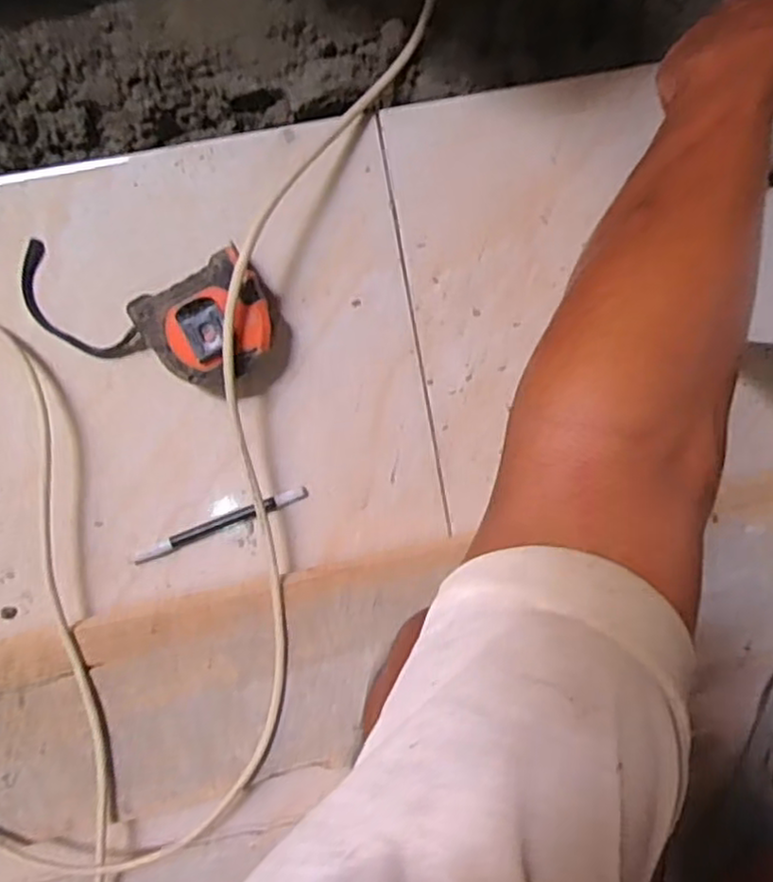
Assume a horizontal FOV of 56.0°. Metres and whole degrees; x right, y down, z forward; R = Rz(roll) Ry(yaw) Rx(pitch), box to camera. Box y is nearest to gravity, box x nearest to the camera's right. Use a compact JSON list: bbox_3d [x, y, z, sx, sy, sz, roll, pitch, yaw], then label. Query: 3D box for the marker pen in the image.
[{"bbox_3d":[-0.126,0.064,0.551,0.136,0.007,0.011,-23,102,1],"label":"marker pen"}]

